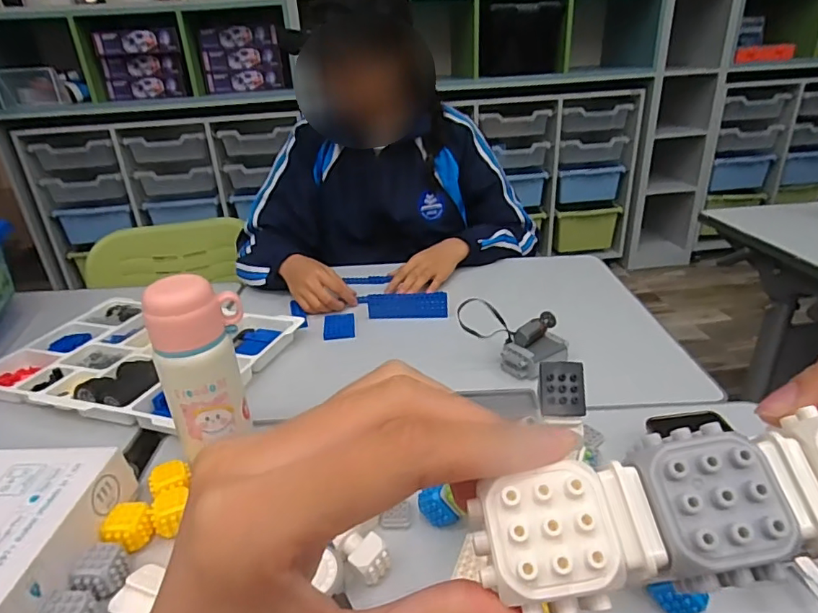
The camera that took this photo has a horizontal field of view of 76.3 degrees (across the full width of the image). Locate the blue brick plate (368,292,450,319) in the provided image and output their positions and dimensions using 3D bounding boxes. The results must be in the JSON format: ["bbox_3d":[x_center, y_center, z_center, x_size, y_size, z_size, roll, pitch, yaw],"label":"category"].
[{"bbox_3d":[-0.003,-0.001,0.833,0.127,0.040,0.006,-2,-3,5],"label":"blue brick plate"}]

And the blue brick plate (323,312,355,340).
[{"bbox_3d":[-0.109,0.030,0.817,0.049,0.005,0.066,-7,35,-4],"label":"blue brick plate"}]

